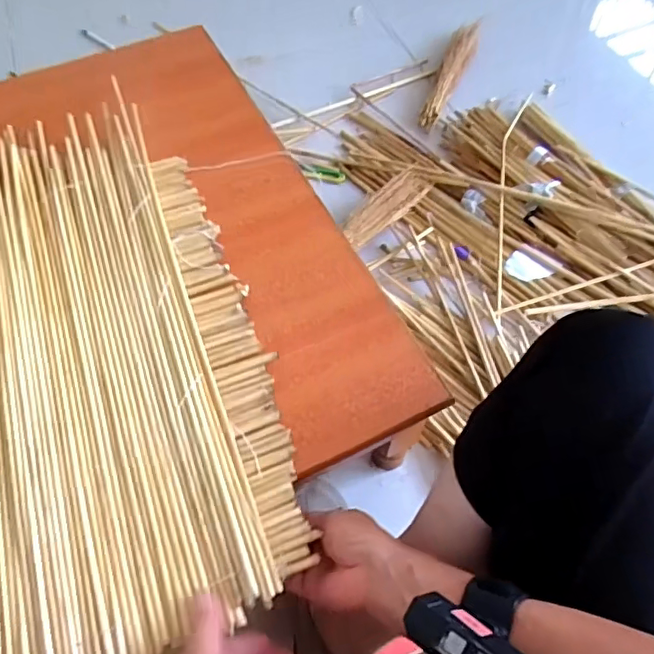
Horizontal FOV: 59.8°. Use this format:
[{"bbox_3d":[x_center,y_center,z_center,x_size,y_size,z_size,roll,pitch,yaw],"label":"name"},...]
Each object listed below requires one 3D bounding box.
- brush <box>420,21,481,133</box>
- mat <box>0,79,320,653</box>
[{"bbox_3d":[0.243,-0.495,1.116,0.057,0.059,0.274,17,61,11],"label":"brush"},{"bbox_3d":[-0.368,0.058,0.546,0.577,0.027,0.605,-24,62,-13],"label":"mat"}]

